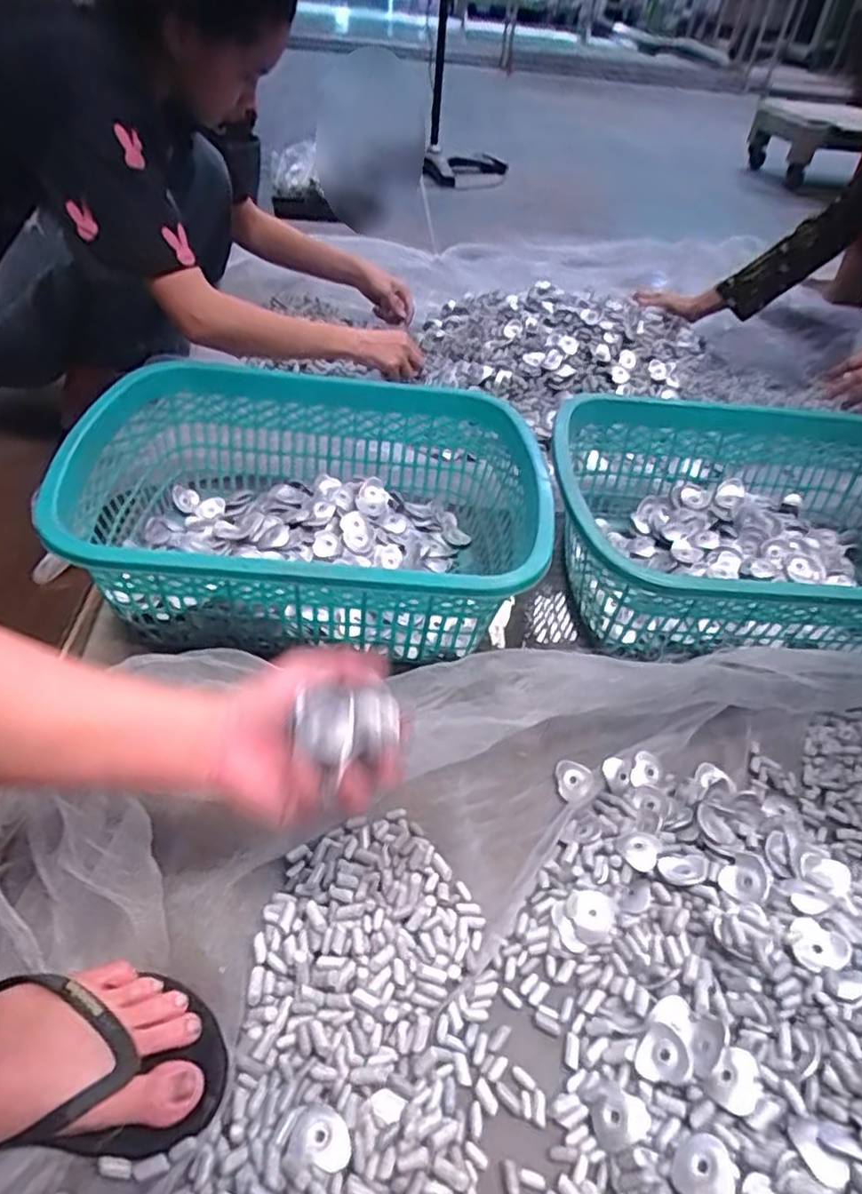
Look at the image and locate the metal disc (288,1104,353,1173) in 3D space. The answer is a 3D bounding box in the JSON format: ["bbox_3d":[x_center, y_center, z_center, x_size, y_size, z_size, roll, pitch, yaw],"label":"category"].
[{"bbox_3d":[-0.066,0.323,0.410,0.036,0.004,0.032,12,27,-7],"label":"metal disc"}]

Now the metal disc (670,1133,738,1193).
[{"bbox_3d":[0.159,0.331,0.397,0.034,0.006,0.033,-22,34,16],"label":"metal disc"}]

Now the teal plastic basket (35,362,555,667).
[{"bbox_3d":[-0.118,-0.088,0.723,0.452,0.149,0.332,2,43,-3],"label":"teal plastic basket"}]

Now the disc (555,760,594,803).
[{"bbox_3d":[0.128,0.167,0.617,0.034,0.004,0.035,-3,58,5],"label":"disc"}]

